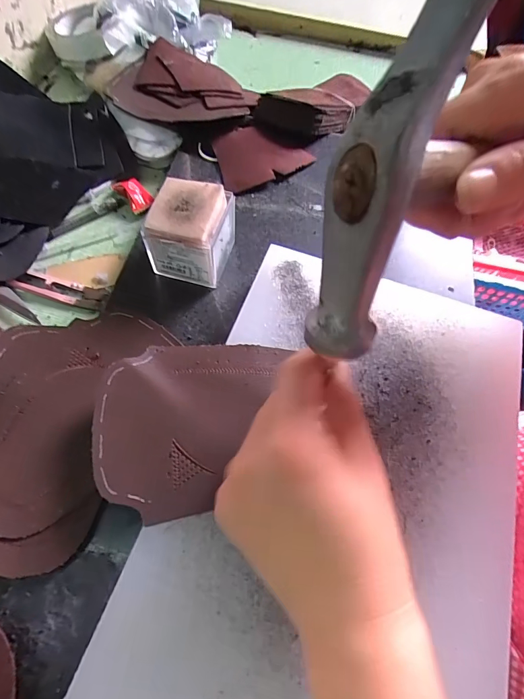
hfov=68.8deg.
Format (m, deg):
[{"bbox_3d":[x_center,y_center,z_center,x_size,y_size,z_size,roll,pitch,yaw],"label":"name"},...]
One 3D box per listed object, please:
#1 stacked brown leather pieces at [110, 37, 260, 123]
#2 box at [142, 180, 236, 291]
[{"bbox_3d":[-0.082,-0.283,0.416,0.141,0.017,0.129,2,64,-3],"label":"stacked brown leather pieces"},{"bbox_3d":[-0.055,-0.091,0.302,0.055,0.059,0.055,14,64,5],"label":"box"}]

